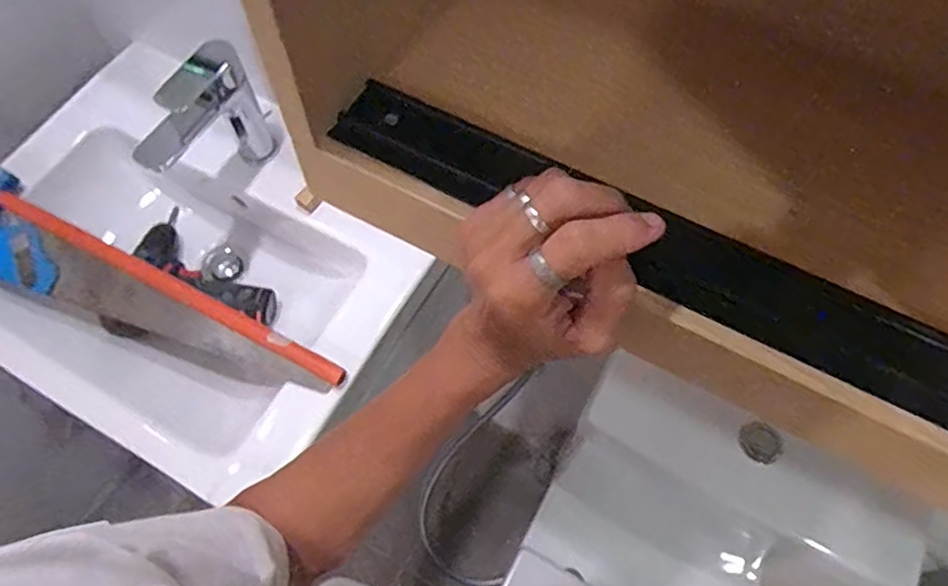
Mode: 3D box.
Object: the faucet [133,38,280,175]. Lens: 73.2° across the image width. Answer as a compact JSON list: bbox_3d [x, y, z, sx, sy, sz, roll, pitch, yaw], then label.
[{"bbox_3d":[-0.291,-0.173,0.733,0.065,0.190,0.160,19,64,8],"label":"faucet"}]

